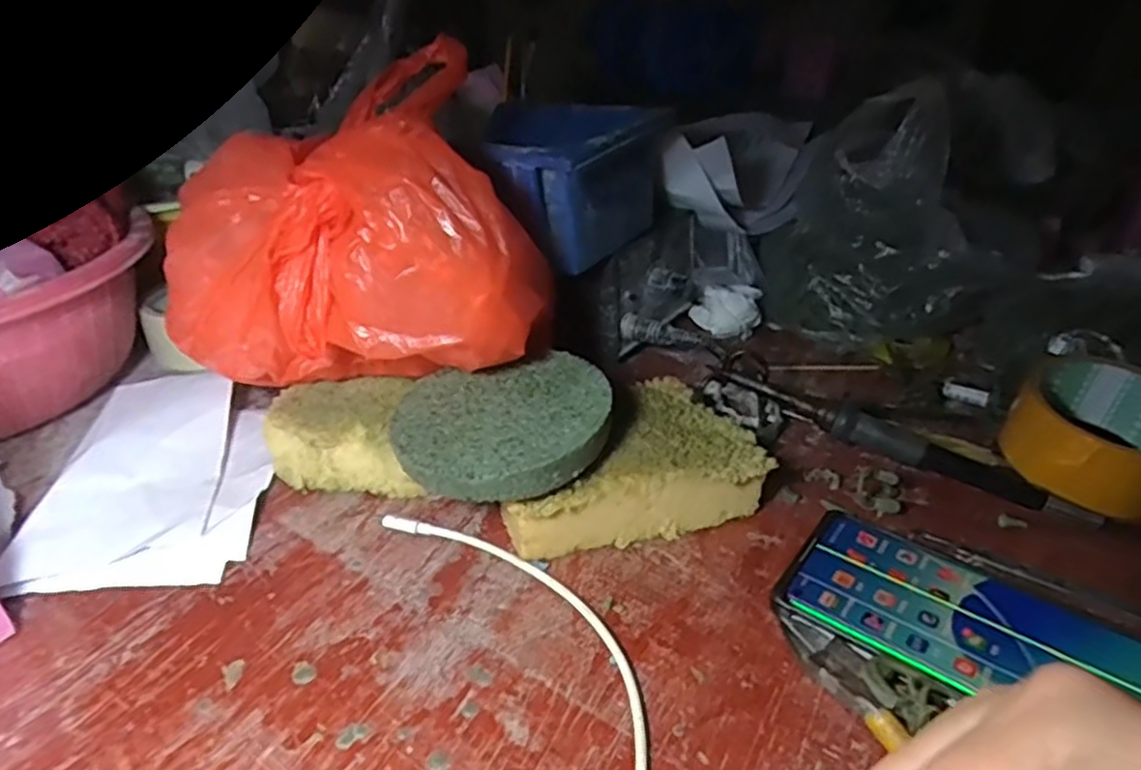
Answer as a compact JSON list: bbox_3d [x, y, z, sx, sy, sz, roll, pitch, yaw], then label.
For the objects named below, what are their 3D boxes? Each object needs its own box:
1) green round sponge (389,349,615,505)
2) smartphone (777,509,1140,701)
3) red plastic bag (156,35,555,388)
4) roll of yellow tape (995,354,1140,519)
[{"bbox_3d":[-0.033,0.016,0.349,0.103,0.018,0.098,0,31,0],"label":"green round sponge"},{"bbox_3d":[0.177,0.104,0.306,0.155,0.012,0.081,22,37,31],"label":"smartphone"},{"bbox_3d":[-0.109,-0.080,0.375,0.199,0.137,0.121,9,32,14],"label":"red plastic bag"},{"bbox_3d":[0.292,0.026,0.393,0.085,0.049,0.091,21,37,31],"label":"roll of yellow tape"}]

